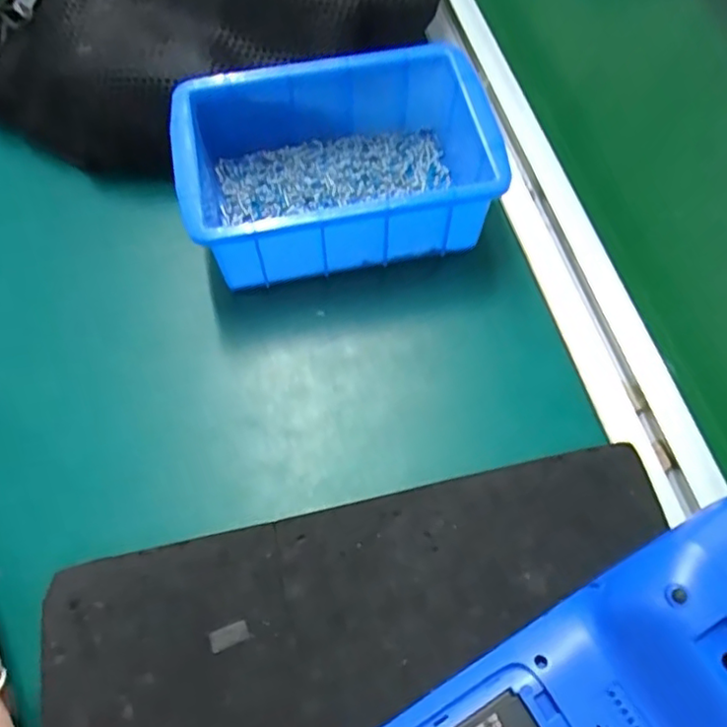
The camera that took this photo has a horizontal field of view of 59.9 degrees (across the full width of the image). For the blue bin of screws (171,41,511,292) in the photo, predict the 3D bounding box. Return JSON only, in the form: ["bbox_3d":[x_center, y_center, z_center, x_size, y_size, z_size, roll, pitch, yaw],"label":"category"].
[{"bbox_3d":[-0.012,-0.097,0.321,0.151,0.060,0.100,-13,64,-6],"label":"blue bin of screws"}]

